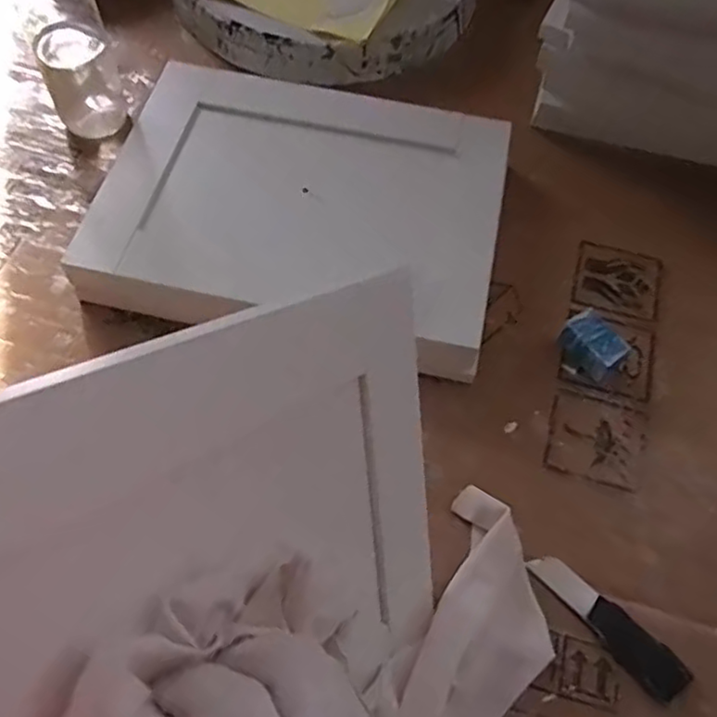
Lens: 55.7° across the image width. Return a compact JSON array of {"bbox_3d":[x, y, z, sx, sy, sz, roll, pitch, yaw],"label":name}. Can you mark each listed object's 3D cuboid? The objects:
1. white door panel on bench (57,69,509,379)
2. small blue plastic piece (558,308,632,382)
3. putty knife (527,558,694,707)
[{"bbox_3d":[-0.043,-0.116,0.527,0.297,0.038,0.237,12,62,4],"label":"white door panel on bench"},{"bbox_3d":[0.165,-0.008,0.482,0.027,0.028,0.044,-36,69,-20],"label":"small blue plastic piece"},{"bbox_3d":[0.149,0.155,0.402,0.025,0.008,0.102,-37,70,-20],"label":"putty knife"}]

